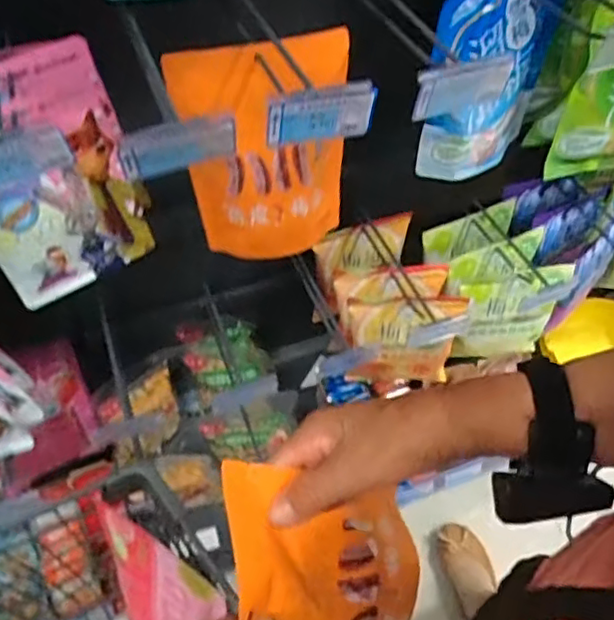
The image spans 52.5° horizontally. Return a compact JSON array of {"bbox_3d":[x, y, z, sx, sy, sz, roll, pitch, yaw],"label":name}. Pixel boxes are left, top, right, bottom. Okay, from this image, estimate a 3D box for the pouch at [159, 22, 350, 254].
[{"bbox_3d":[-0.043,-0.163,0.660,0.165,0.251,0.049,-16,55,-12],"label":"pouch"}]

